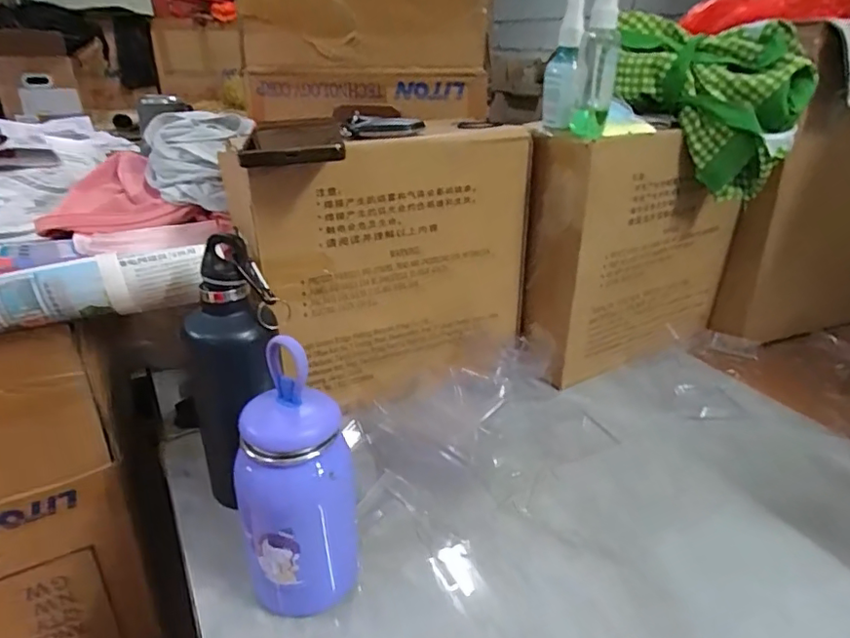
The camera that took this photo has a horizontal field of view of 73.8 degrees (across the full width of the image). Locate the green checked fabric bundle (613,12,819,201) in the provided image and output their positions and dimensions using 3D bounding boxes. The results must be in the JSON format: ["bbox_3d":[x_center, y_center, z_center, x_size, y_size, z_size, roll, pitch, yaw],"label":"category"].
[{"bbox_3d":[0.282,-0.223,0.595,0.201,0.153,0.076,23,34,35],"label":"green checked fabric bundle"}]

